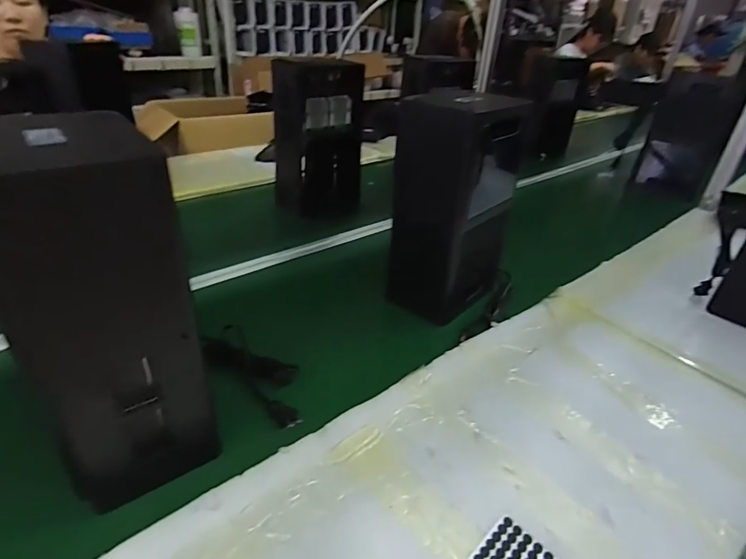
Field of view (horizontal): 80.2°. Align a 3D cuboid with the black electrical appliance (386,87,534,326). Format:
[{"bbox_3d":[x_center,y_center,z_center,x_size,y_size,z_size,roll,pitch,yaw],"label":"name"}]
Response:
[{"bbox_3d":[0.130,-0.127,0.741,0.154,0.321,0.187,30,39,34],"label":"black electrical appliance"}]

